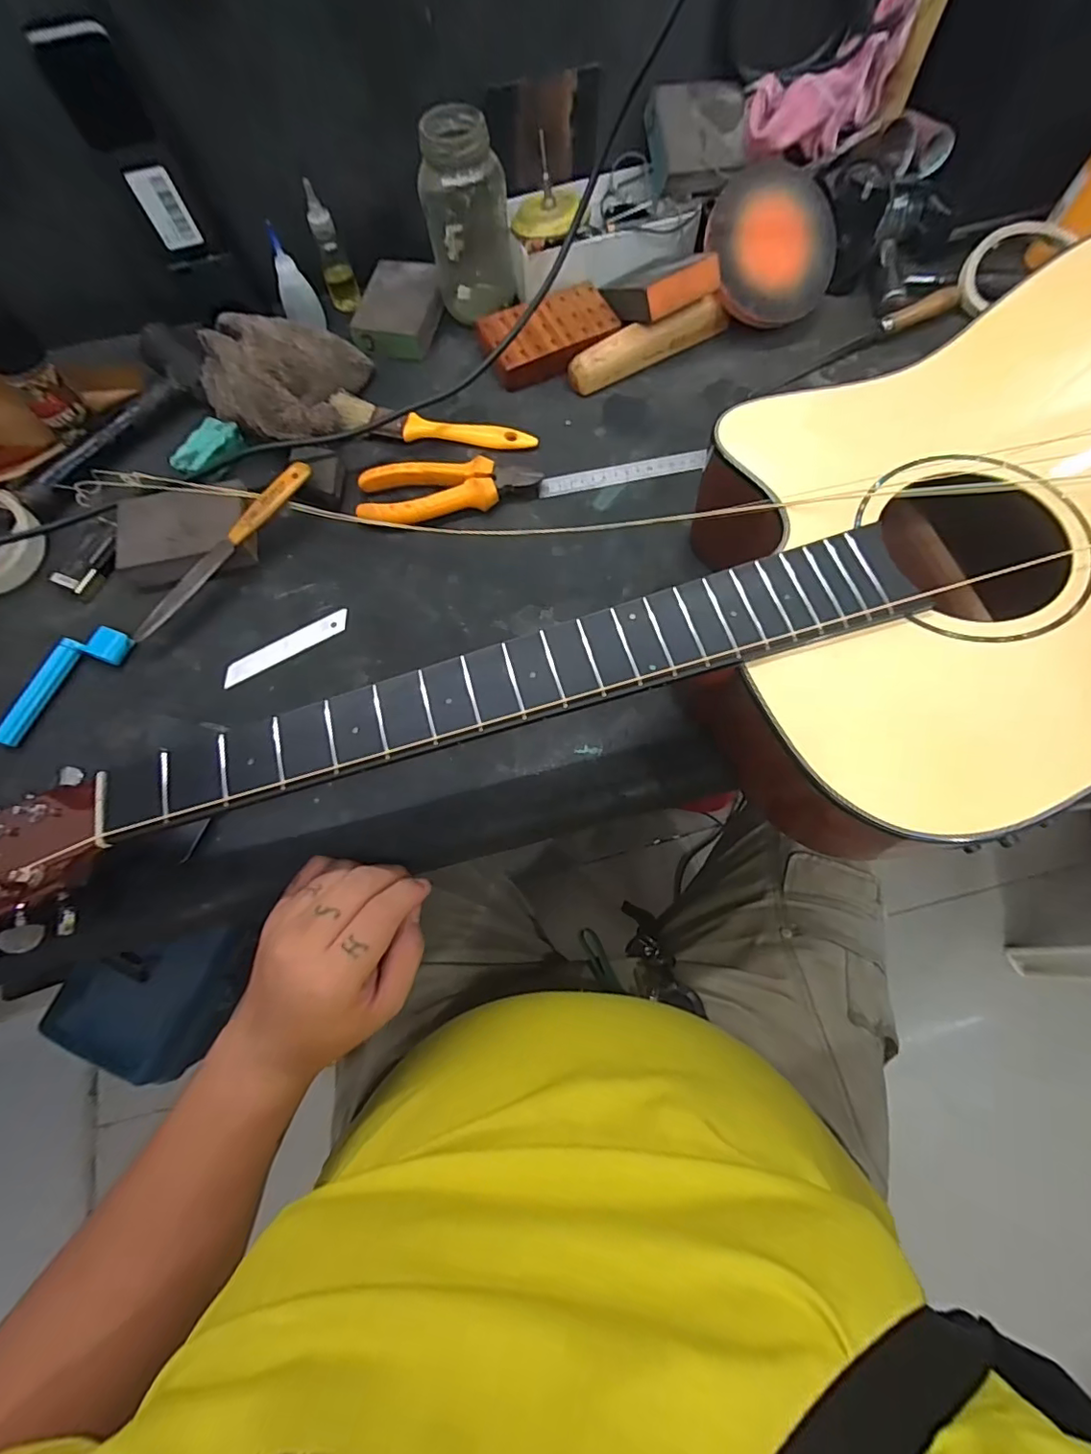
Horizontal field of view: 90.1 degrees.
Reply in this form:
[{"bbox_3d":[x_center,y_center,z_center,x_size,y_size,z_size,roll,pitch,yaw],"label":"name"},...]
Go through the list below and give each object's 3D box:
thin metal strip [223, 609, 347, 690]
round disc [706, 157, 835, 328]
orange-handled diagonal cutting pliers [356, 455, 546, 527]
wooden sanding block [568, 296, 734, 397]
[{"bbox_3d":[-0.202,-0.062,0.424,0.102,0.004,0.018,-29,71,-8],"label":"thin metal strip"},{"bbox_3d":[0.204,-0.426,0.483,0.116,0.019,0.113,-8,111,-7],"label":"round disc"},{"bbox_3d":[-0.081,-0.202,0.456,0.147,0.019,0.059,-12,70,-2],"label":"orange-handled diagonal cutting pliers"},{"bbox_3d":[0.097,-0.355,0.502,0.160,0.032,0.023,-28,71,-7],"label":"wooden sanding block"}]

